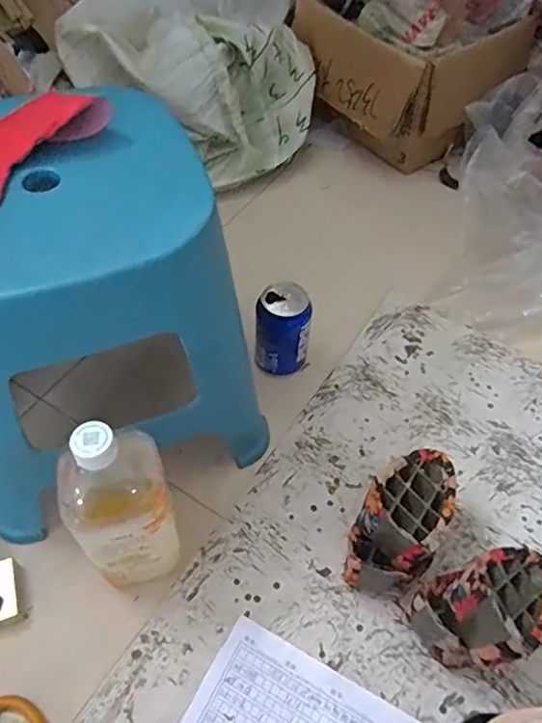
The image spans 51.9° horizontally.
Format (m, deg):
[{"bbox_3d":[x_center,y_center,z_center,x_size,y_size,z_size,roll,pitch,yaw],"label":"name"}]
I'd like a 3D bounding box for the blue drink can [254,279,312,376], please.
[{"bbox_3d":[0.013,-0.034,0.671,0.061,0.109,0.059,1,53,-2],"label":"blue drink can"}]

